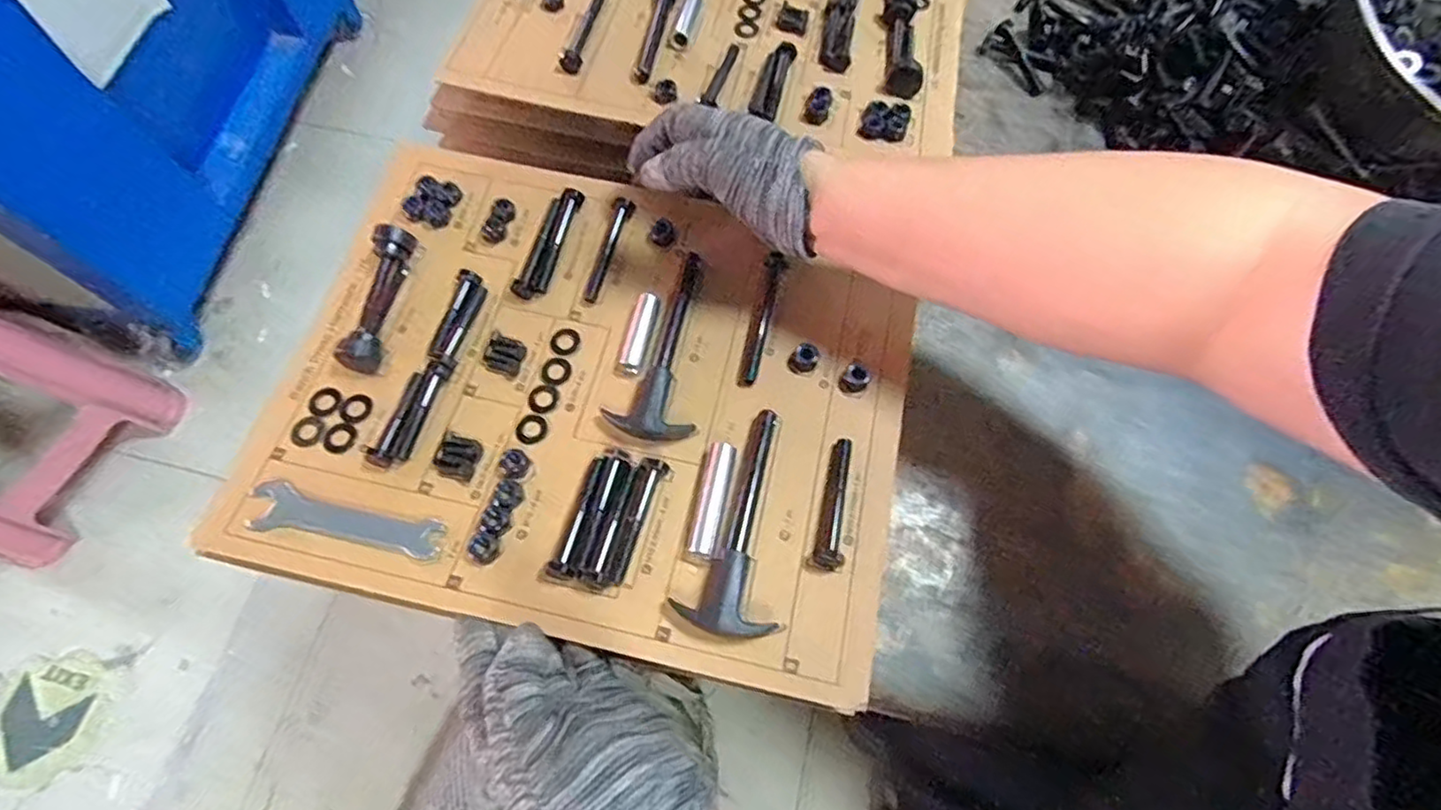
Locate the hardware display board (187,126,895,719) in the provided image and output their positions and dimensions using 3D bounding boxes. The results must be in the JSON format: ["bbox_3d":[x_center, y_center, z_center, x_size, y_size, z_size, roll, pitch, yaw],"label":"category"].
[{"bbox_3d":[-0.079,-0.016,0.405,0.377,0.025,0.292,13,69,4],"label":"hardware display board"}]

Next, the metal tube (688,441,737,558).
[{"bbox_3d":[-0.005,0.053,0.374,0.016,0.014,0.066,11,69,3],"label":"metal tube"}]

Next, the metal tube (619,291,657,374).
[{"bbox_3d":[-0.051,-0.046,0.418,0.013,0.011,0.051,13,69,4],"label":"metal tube"}]

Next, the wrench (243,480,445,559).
[{"bbox_3d":[-0.213,0.065,0.372,0.113,0.005,0.026,10,69,3],"label":"wrench"}]

